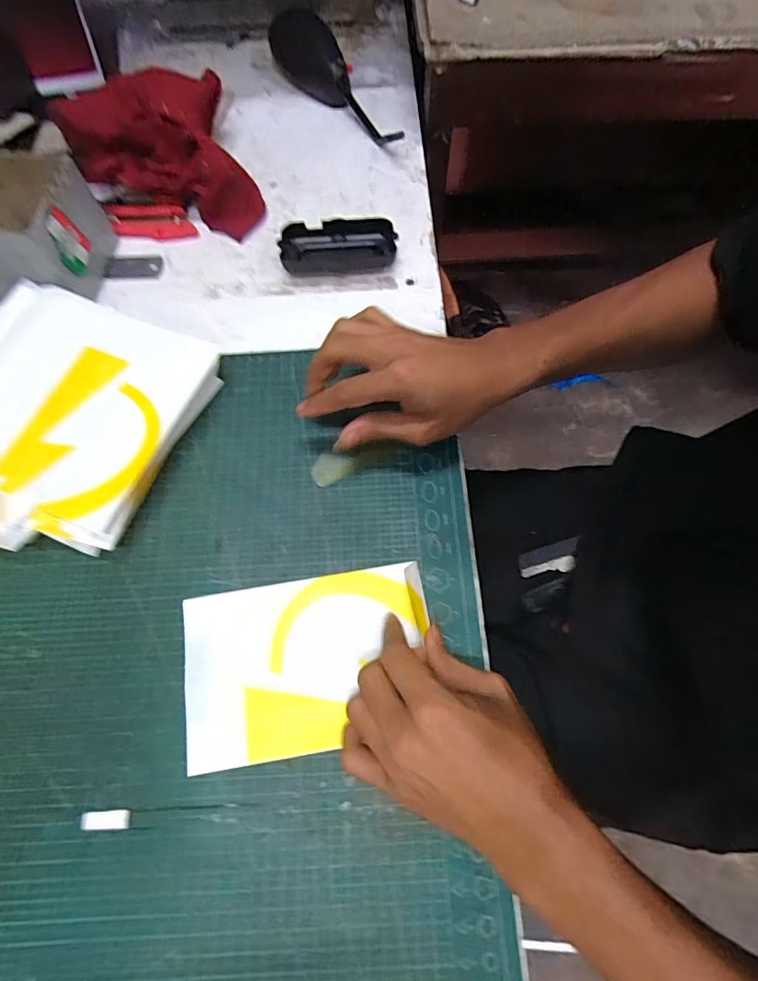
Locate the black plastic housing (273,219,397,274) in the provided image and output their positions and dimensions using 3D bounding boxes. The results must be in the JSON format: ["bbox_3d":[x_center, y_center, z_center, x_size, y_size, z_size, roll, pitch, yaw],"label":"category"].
[{"bbox_3d":[-0.040,-0.239,0.459,0.109,0.027,0.048,-4,68,-1],"label":"black plastic housing"}]

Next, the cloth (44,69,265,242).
[{"bbox_3d":[-0.233,-0.353,0.486,0.176,0.070,0.195,-20,69,-8],"label":"cloth"}]

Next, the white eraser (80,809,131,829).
[{"bbox_3d":[-0.176,0.212,0.299,0.031,0.004,0.011,-1,68,0],"label":"white eraser"}]

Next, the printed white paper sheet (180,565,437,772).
[{"bbox_3d":[-0.050,0.121,0.332,0.174,0.007,0.117,-9,70,-2],"label":"printed white paper sheet"}]

